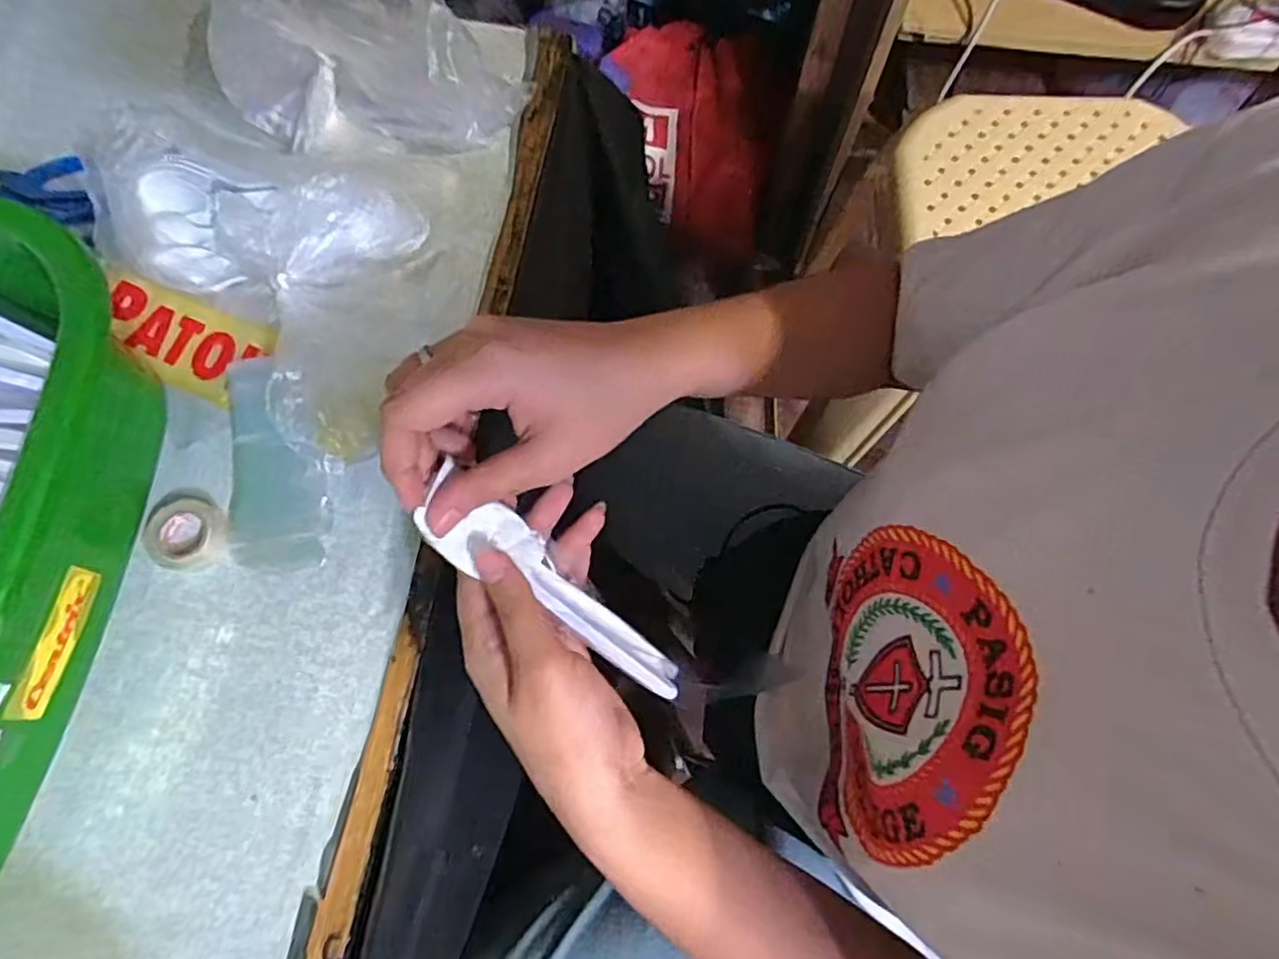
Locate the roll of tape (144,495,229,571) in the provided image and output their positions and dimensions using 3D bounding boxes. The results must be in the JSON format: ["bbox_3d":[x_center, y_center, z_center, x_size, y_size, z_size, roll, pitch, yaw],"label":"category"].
[{"bbox_3d":[-0.265,0.031,0.398,0.040,0.012,0.042,0,72,0],"label":"roll of tape"}]

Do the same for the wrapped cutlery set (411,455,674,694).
[{"bbox_3d":[-0.041,0.055,0.329,0.155,0.027,0.034,41,75,-15],"label":"wrapped cutlery set"}]

